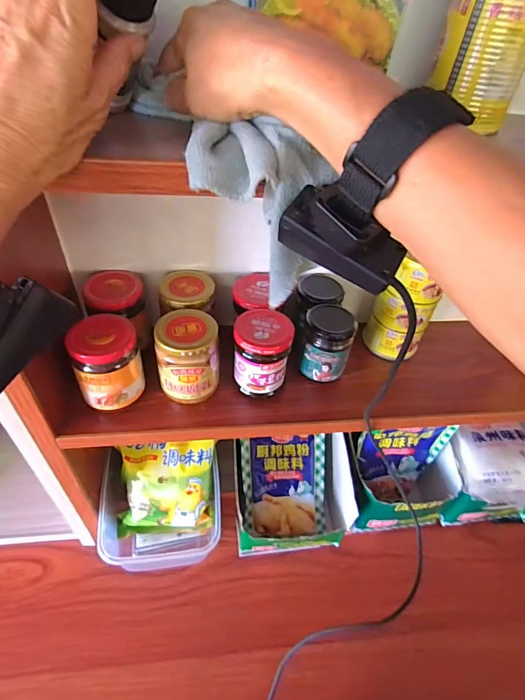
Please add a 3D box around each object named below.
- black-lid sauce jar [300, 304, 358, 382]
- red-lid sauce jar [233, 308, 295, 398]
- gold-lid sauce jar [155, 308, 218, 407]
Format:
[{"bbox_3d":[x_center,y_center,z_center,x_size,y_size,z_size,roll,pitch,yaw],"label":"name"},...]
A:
[{"bbox_3d":[0.077,-0.009,0.469,0.058,0.081,0.054,3,45,-3],"label":"black-lid sauce jar"},{"bbox_3d":[-0.001,0.008,0.452,0.061,0.092,0.058,3,45,-3],"label":"red-lid sauce jar"},{"bbox_3d":[-0.082,0.009,0.432,0.064,0.087,0.059,3,45,-3],"label":"gold-lid sauce jar"}]

